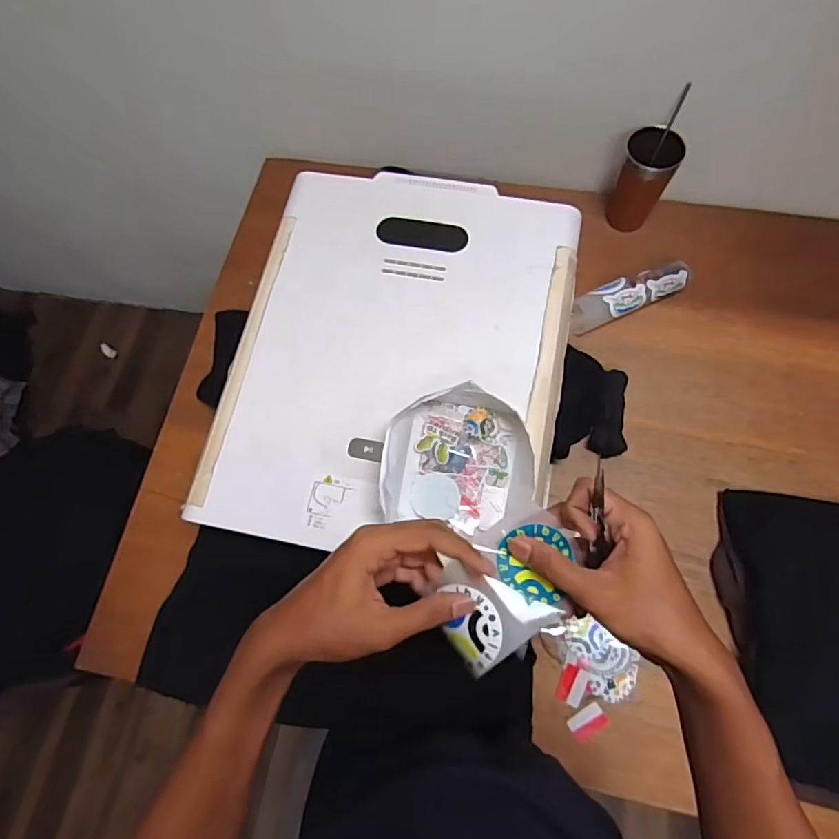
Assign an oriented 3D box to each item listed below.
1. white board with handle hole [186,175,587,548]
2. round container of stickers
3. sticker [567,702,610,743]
[{"bbox_3d":[-0.022,-0.091,0.643,0.397,0.020,0.494,10,72,6],"label":"white board with handle hole"},{"bbox_3d":[0.044,0.046,0.569,0.156,0.046,0.153,-1,71,2],"label":"round container of stickers"},{"bbox_3d":[0.211,0.379,0.649,0.046,0.005,0.030,-30,73,-8],"label":"sticker"}]

